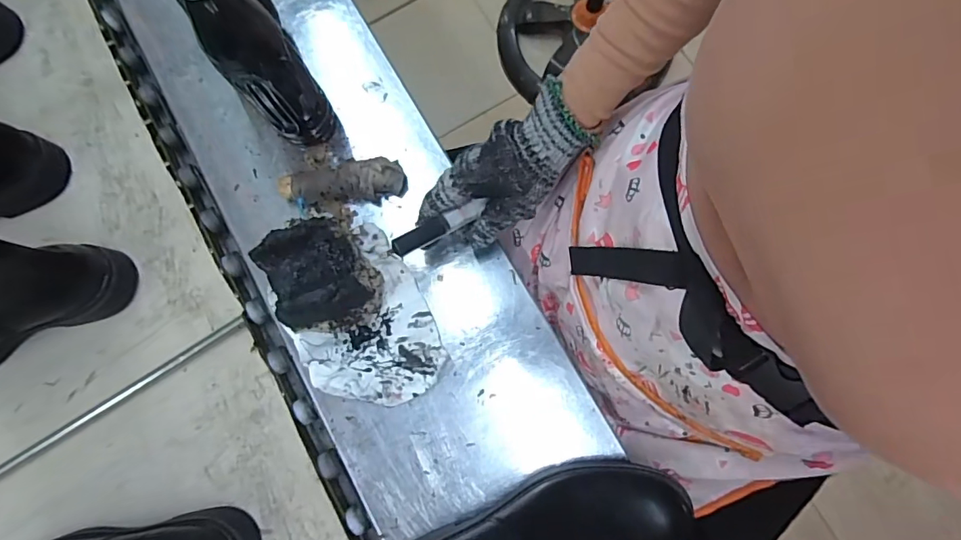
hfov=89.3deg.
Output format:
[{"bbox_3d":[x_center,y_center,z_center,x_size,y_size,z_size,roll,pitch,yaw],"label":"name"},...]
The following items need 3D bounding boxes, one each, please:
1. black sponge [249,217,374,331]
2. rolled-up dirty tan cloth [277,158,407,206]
[{"bbox_3d":[-0.144,0.009,0.432,0.077,0.079,0.083,-24,80,-3],"label":"black sponge"},{"bbox_3d":[-0.138,-0.088,0.486,0.123,0.026,0.037,-5,80,0],"label":"rolled-up dirty tan cloth"}]

